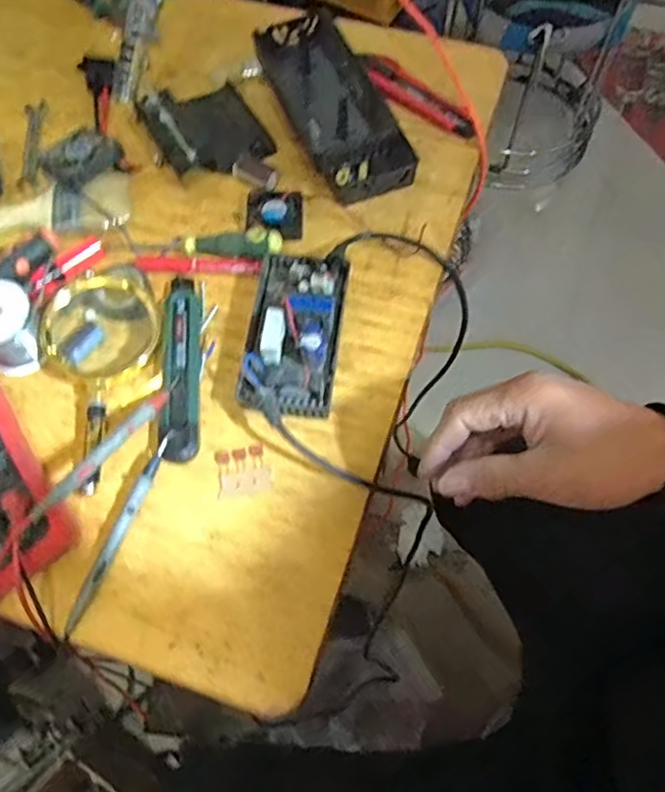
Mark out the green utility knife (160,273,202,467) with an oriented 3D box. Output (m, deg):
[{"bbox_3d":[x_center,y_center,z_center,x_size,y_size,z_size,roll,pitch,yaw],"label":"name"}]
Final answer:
[{"bbox_3d":[-0.118,-0.027,0.478,0.027,0.016,0.159,-4,65,0],"label":"green utility knife"}]

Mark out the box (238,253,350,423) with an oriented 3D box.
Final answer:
[{"bbox_3d":[-0.029,-0.048,0.464,0.068,0.052,0.140,5,65,4],"label":"box"}]

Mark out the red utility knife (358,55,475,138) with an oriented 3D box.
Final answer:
[{"bbox_3d":[0.082,-0.292,0.592,0.037,0.021,0.141,-42,70,-17],"label":"red utility knife"}]

